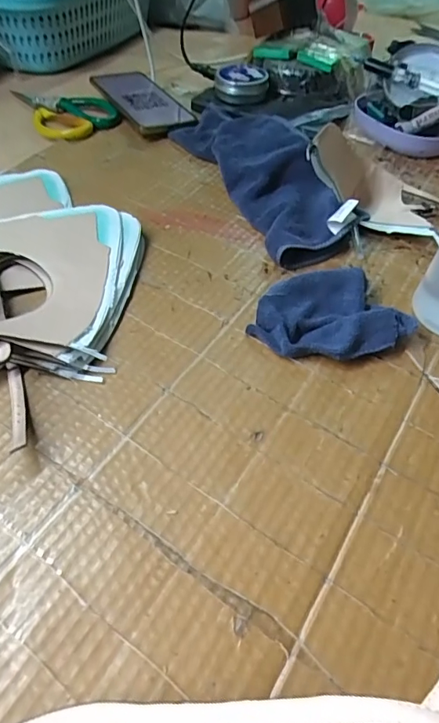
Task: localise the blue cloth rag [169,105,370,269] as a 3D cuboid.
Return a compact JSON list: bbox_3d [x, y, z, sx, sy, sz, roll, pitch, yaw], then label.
[{"bbox_3d":[0.036,-0.205,0.486,0.090,0.052,0.275,-19,54,-16],"label":"blue cloth rag"}]

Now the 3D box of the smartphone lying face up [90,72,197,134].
[{"bbox_3d":[-0.096,-0.331,0.600,0.075,0.009,0.162,-26,60,-23],"label":"smartphone lying face up"}]

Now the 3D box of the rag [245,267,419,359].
[{"bbox_3d":[0.084,-0.035,0.367,0.115,0.026,0.078,-6,51,-7],"label":"rag"}]

